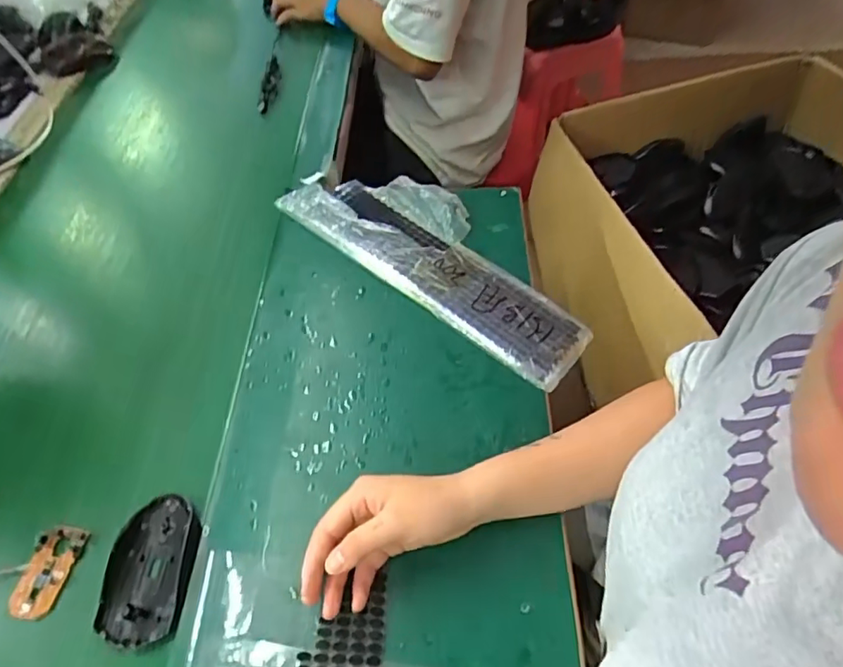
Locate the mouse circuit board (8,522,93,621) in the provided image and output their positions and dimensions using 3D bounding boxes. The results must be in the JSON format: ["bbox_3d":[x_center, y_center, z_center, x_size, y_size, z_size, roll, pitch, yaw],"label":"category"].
[{"bbox_3d":[-0.306,0.192,0.442,0.035,0.009,0.070,6,55,10],"label":"mouse circuit board"}]

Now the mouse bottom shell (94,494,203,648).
[{"bbox_3d":[-0.221,0.190,0.443,0.063,0.015,0.110,-1,54,5],"label":"mouse bottom shell"}]

